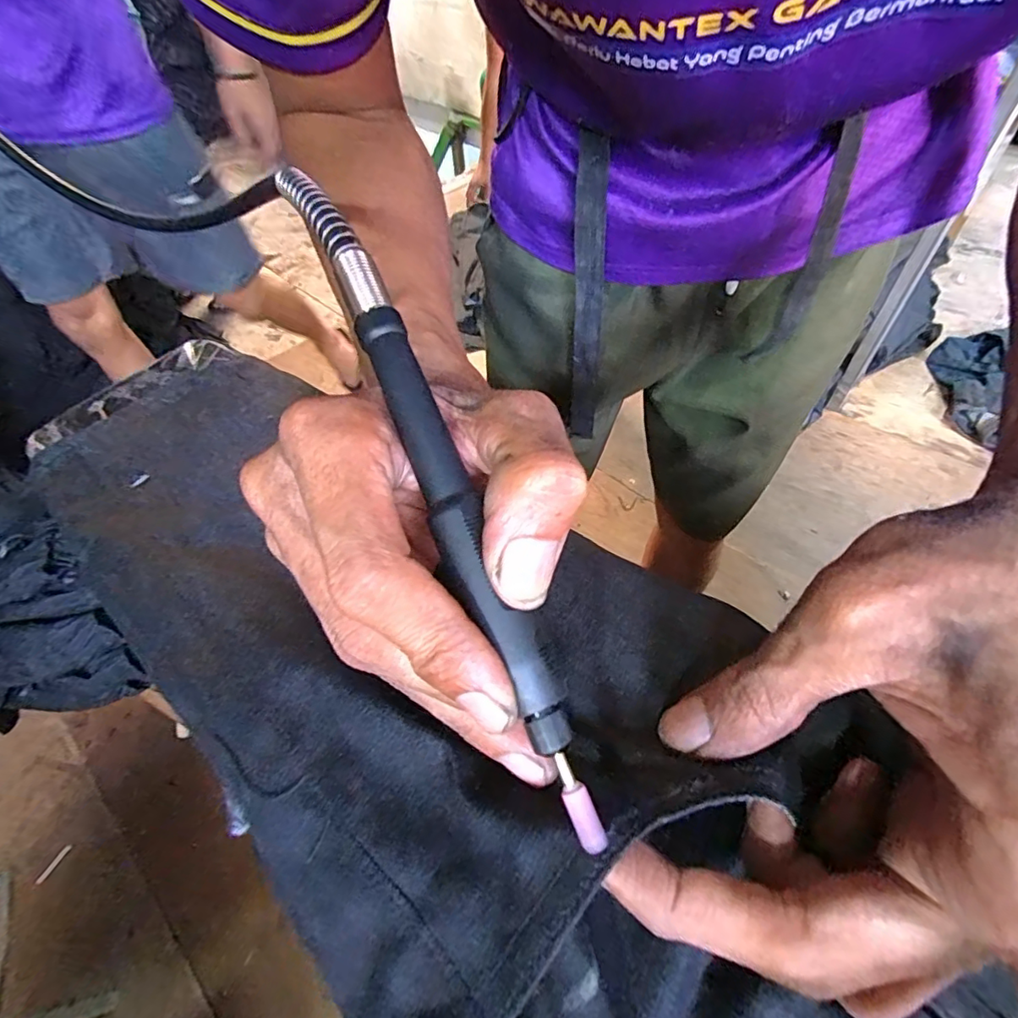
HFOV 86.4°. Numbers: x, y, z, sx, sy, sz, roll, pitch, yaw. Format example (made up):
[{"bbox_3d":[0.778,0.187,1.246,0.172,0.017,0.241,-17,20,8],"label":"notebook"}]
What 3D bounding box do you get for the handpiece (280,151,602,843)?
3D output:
[{"bbox_3d":[-0.024,-0.016,0.152,0.015,0.012,0.211,-21,76,-14],"label":"handpiece"}]

